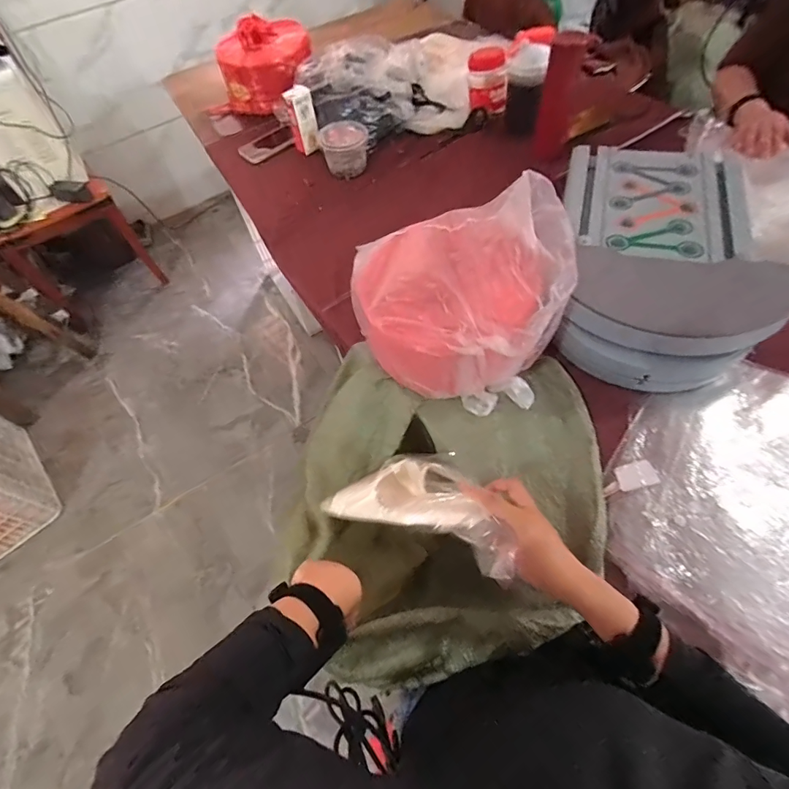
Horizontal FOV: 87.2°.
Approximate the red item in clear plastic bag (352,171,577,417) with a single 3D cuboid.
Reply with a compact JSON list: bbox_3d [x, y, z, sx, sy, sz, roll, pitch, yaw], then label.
[{"bbox_3d":[0.085,-0.152,0.616,0.316,0.208,0.271,13,61,14],"label":"red item in clear plastic bag"}]

